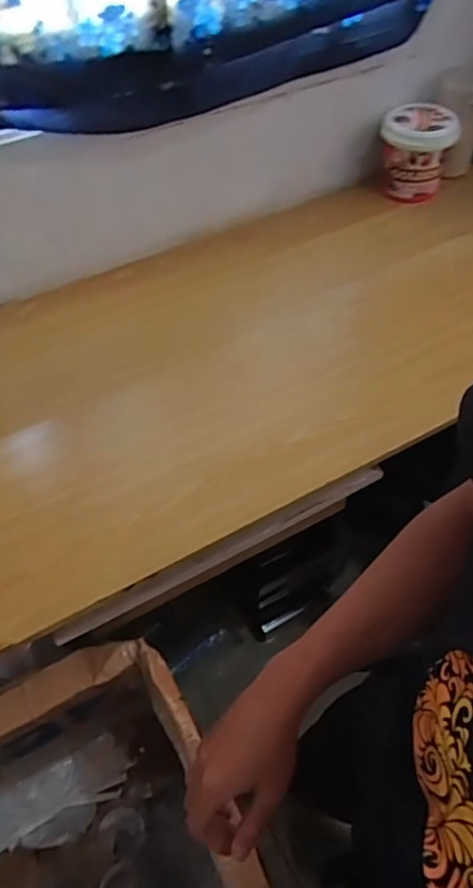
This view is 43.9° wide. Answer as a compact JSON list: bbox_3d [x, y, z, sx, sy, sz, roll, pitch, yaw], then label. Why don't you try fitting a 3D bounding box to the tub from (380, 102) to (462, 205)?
[{"bbox_3d":[0.329,-0.530,1.075,0.121,0.138,0.113,-1,55,1],"label":"tub"}]

